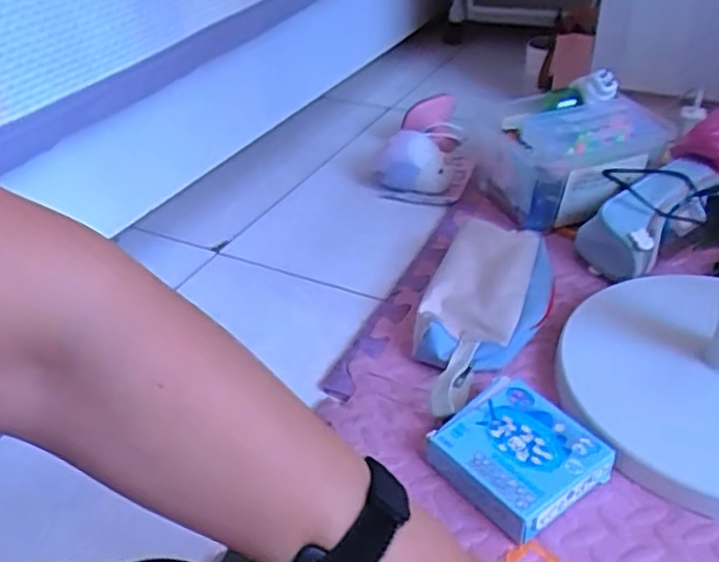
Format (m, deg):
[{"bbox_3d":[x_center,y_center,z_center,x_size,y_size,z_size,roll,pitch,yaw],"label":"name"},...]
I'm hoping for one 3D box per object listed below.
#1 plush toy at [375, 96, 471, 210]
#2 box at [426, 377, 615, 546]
[{"bbox_3d":[0.097,-0.193,0.996,0.125,0.081,0.227,3,36,7],"label":"plush toy"},{"bbox_3d":[0.124,0.139,0.541,0.104,0.034,0.111,-26,42,-28],"label":"box"}]

